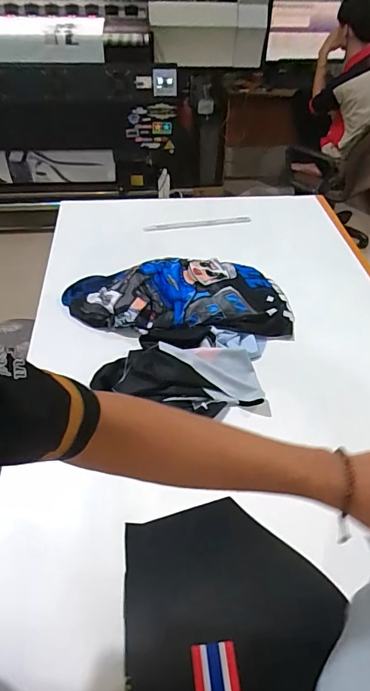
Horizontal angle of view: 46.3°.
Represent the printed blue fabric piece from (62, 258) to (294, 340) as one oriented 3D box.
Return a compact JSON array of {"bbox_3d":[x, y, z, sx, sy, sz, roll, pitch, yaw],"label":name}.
[{"bbox_3d":[-0.021,-0.101,0.923,0.489,0.086,0.185,1,44,-1],"label":"printed blue fabric piece"}]

